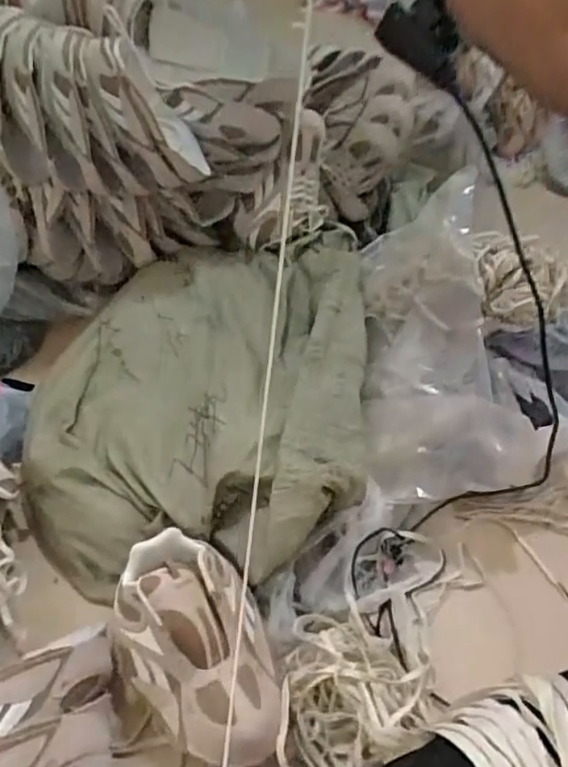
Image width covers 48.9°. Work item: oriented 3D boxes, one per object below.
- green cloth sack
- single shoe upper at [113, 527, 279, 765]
[{"bbox_3d":[-0.110,-0.011,0.956,0.455,0.166,0.637,5,44,4],"label":"green cloth sack"},{"bbox_3d":[-0.105,0.257,0.645,0.146,0.082,0.252,-14,46,-16],"label":"single shoe upper"}]

